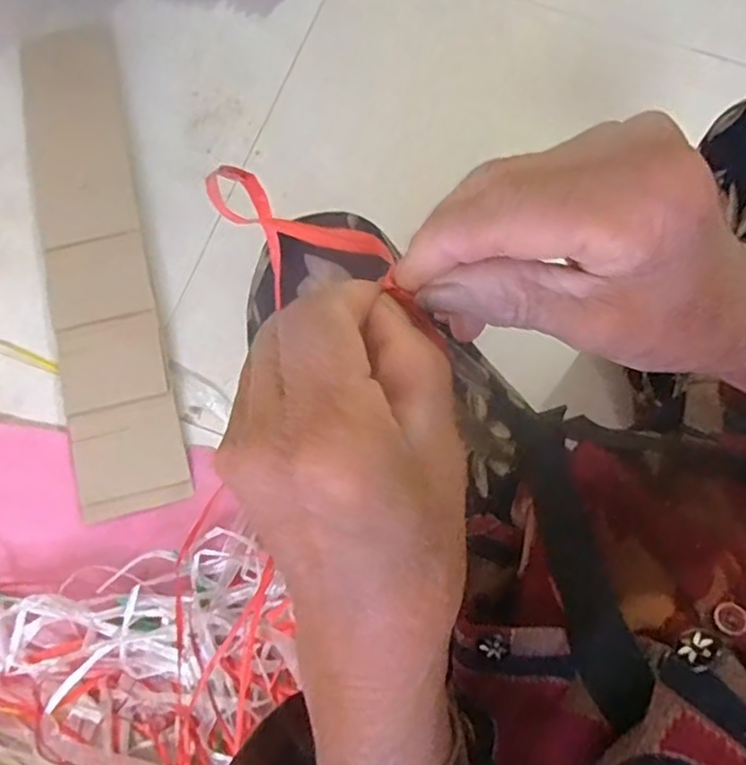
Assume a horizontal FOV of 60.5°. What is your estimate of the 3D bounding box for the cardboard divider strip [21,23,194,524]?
[{"bbox_3d":[-0.377,-0.184,0.867,0.131,0.014,0.715,-13,75,-5],"label":"cardboard divider strip"}]

